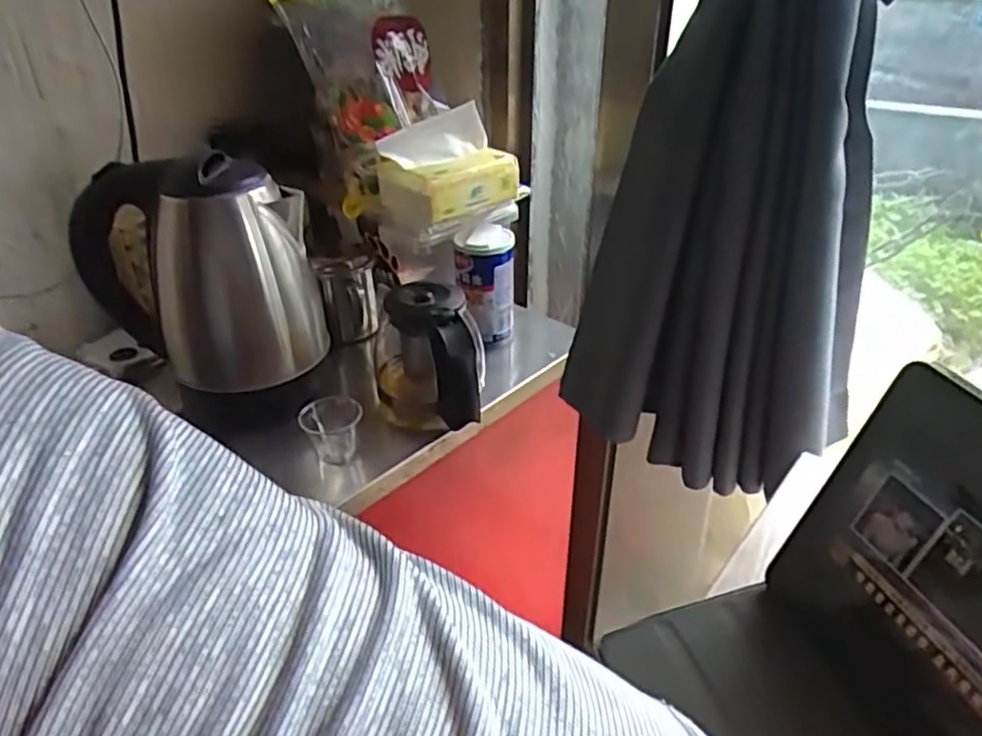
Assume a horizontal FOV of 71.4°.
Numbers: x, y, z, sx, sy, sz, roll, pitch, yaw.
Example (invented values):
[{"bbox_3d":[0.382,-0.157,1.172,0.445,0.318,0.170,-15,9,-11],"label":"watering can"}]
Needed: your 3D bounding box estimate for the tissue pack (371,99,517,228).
[{"bbox_3d":[-0.047,-0.216,0.729,0.100,0.086,0.120,27,42,36],"label":"tissue pack"}]

